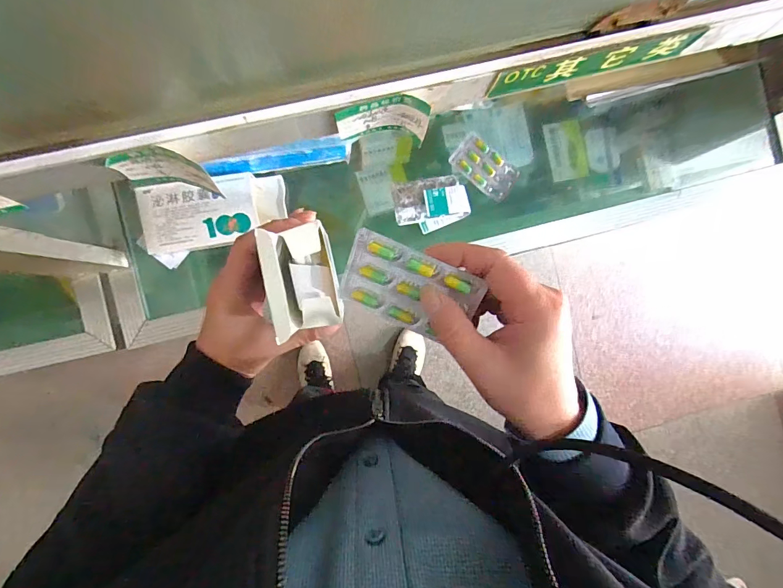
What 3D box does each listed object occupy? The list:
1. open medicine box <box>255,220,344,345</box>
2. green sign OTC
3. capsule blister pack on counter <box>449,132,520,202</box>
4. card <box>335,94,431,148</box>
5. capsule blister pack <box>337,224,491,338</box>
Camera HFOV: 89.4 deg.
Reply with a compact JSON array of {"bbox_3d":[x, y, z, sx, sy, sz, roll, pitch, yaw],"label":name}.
[{"bbox_3d":[-0.063,-0.012,0.286,0.045,0.047,0.075,-11,90,-5],"label":"open medicine box"},{"bbox_3d":[0.132,-0.149,0.255,0.141,0.025,0.005,-15,90,-5],"label":"green sign OTC"},{"bbox_3d":[0.129,-0.176,0.546,0.095,0.008,0.055,42,87,5],"label":"capsule blister pack on counter"},{"bbox_3d":[-0.005,-0.109,0.247,0.056,0.034,0.013,-2,89,-5],"label":"card"},{"bbox_3d":[0.012,-0.004,0.267,0.091,0.013,0.053,25,115,8],"label":"capsule blister pack"}]

